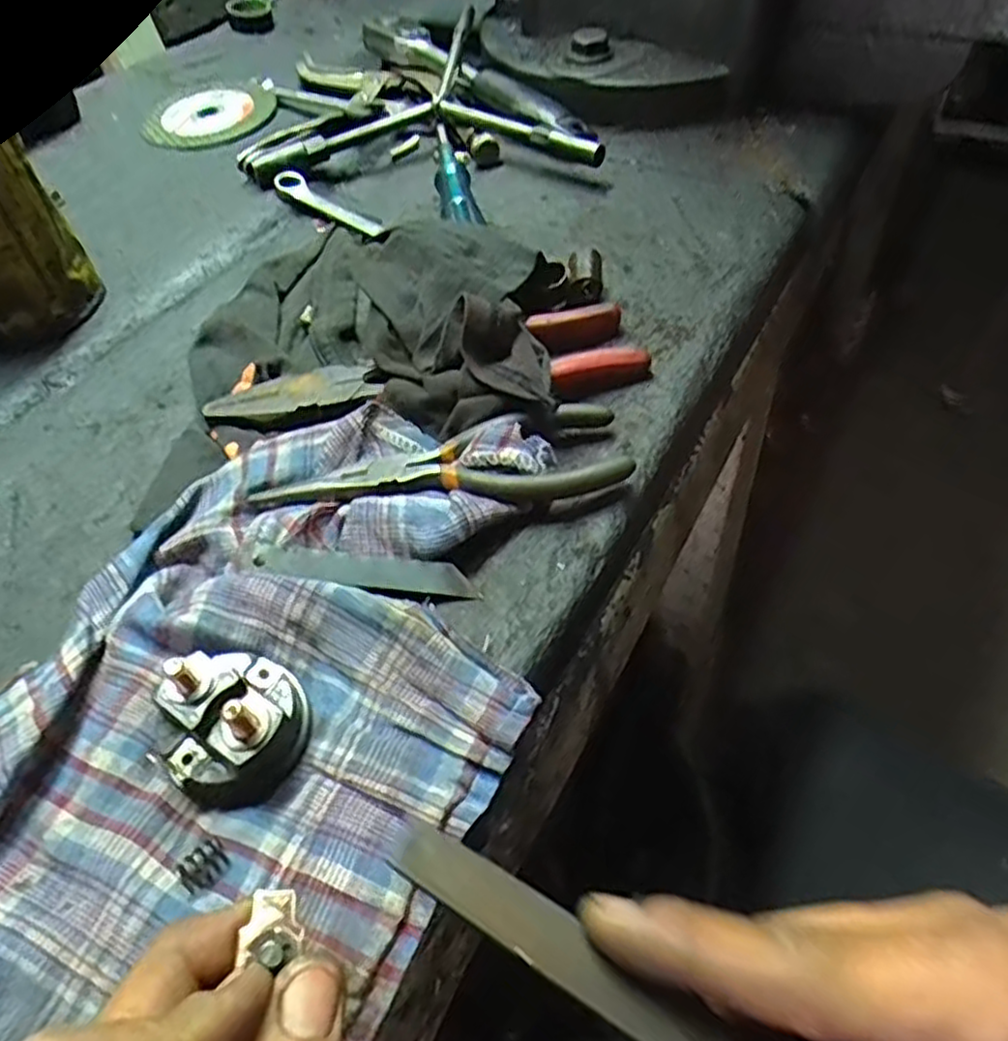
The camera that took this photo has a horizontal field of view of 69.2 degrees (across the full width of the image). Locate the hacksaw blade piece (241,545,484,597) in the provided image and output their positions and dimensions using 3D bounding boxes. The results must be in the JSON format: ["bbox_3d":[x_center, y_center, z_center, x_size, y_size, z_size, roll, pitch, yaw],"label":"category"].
[{"bbox_3d":[-0.054,0.019,0.278,0.087,0.004,0.012,6,76,0],"label":"hacksaw blade piece"}]

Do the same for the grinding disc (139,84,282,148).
[{"bbox_3d":[-0.221,-0.306,0.549,0.084,0.009,0.090,-1,51,2],"label":"grinding disc"}]

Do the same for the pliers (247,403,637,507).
[{"bbox_3d":[-0.025,-0.019,0.302,0.148,0.014,0.046,-12,51,-6],"label":"pliers"}]

